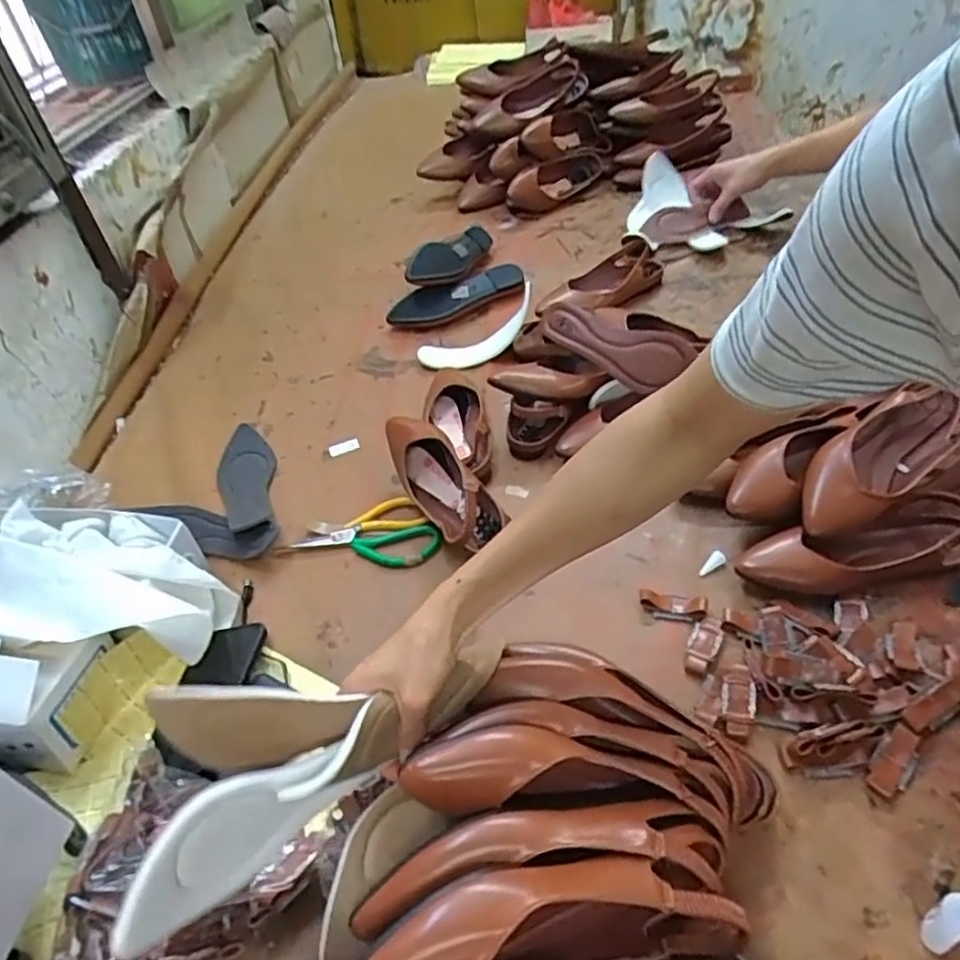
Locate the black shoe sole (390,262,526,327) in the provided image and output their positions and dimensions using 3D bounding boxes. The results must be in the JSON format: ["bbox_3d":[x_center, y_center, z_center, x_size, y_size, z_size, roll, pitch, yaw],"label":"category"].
[{"bbox_3d":[-0.038,-0.307,1.125,0.239,0.061,0.069,-18,45,-10],"label":"black shoe sole"}]

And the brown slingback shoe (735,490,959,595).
[{"bbox_3d":[0.379,0.069,0.656,0.243,0.058,0.078,-11,43,-4],"label":"brown slingback shoe"}]

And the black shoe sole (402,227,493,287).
[{"bbox_3d":[-0.050,-0.386,1.142,0.222,0.071,0.042,-41,18,-33],"label":"black shoe sole"}]

